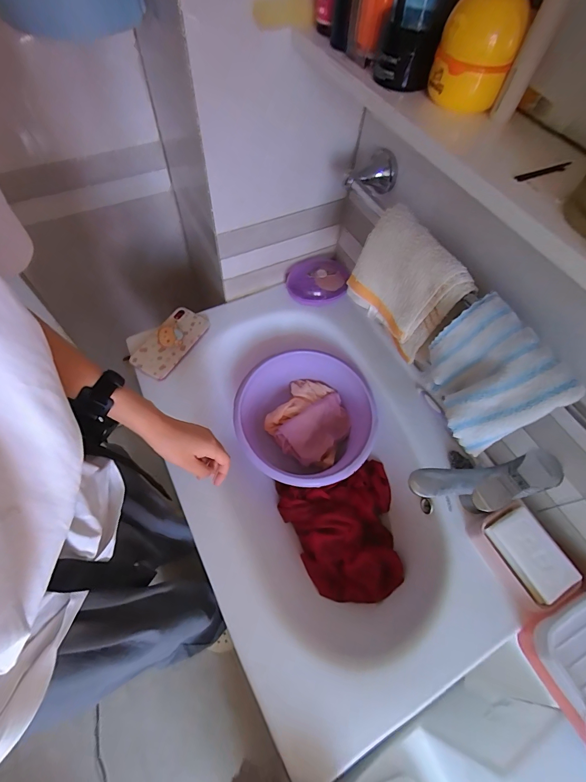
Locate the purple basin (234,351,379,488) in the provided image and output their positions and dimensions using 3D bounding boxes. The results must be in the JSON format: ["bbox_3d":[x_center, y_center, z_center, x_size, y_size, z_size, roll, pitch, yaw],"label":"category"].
[{"bbox_3d":[0.020,0.061,0.662,0.242,0.113,0.238,2,61,-3],"label":"purple basin"}]

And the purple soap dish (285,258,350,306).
[{"bbox_3d":[0.050,-0.229,0.719,0.124,0.045,0.099,0,61,-3],"label":"purple soap dish"}]

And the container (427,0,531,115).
[{"bbox_3d":[0.161,-0.297,0.311,0.064,0.075,0.059,25,63,10],"label":"container"}]

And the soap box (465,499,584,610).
[{"bbox_3d":[0.322,0.226,0.493,0.082,0.044,0.129,-24,65,-16],"label":"soap box"}]

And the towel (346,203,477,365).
[{"bbox_3d":[0.150,-0.145,0.488,0.064,0.135,0.160,-29,67,-18],"label":"towel"}]

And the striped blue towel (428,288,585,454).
[{"bbox_3d":[0.218,-0.017,0.406,0.033,0.129,0.135,-5,58,-39],"label":"striped blue towel"}]

